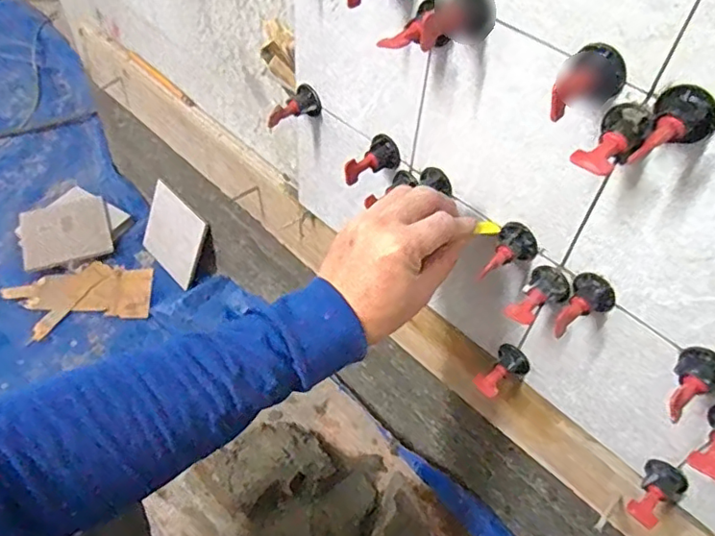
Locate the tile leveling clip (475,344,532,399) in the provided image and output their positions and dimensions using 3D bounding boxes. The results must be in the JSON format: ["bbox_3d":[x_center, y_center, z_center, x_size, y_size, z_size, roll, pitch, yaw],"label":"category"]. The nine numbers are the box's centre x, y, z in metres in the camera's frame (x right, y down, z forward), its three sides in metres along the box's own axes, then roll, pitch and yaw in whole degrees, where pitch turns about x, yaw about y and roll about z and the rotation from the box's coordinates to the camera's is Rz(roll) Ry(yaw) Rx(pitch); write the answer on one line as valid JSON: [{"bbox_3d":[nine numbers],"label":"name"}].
[{"bbox_3d":[0.129,0.095,0.519,0.029,0.026,0.047,38,57,24],"label":"tile leveling clip"}]

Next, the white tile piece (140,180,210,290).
[{"bbox_3d":[-0.329,-0.059,1.039,0.147,0.138,0.011,37,24,26],"label":"white tile piece"}]

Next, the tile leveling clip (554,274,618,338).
[{"bbox_3d":[0.160,0.028,0.410,0.031,0.028,0.043,33,56,21],"label":"tile leveling clip"}]

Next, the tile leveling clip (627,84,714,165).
[{"bbox_3d":[0.163,-0.071,0.297,0.031,0.026,0.042,33,56,21],"label":"tile leveling clip"}]

